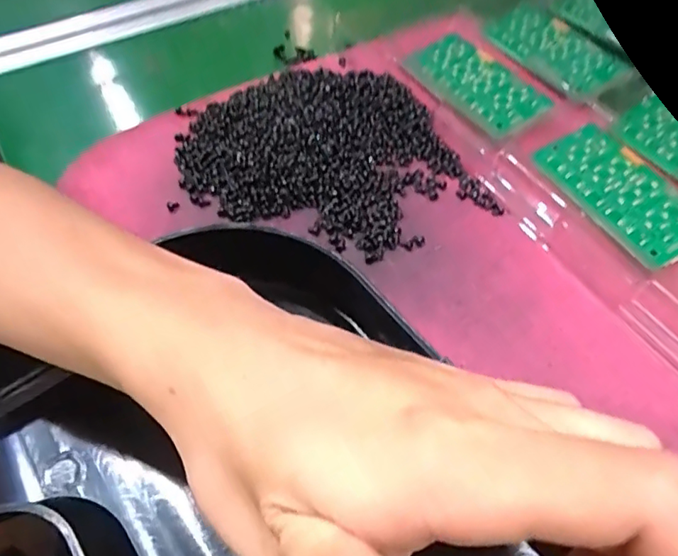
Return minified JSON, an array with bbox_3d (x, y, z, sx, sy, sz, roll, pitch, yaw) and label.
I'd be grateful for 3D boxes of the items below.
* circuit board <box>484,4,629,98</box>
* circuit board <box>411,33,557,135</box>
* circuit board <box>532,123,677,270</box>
[{"bbox_3d":[0.143,-0.154,0.377,0.051,0.005,0.090,-34,63,-16],"label":"circuit board"},{"bbox_3d":[0.086,-0.122,0.350,0.045,0.005,0.086,-30,62,-19],"label":"circuit board"},{"bbox_3d":[0.151,-0.047,0.302,0.047,0.007,0.092,-25,61,-16],"label":"circuit board"}]

